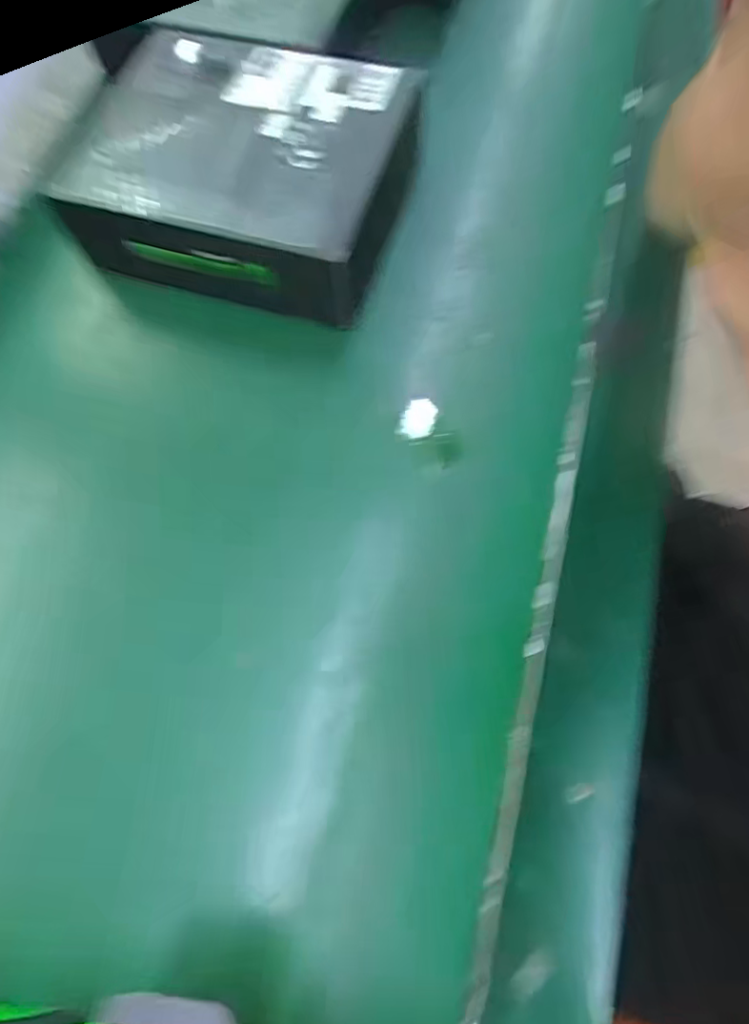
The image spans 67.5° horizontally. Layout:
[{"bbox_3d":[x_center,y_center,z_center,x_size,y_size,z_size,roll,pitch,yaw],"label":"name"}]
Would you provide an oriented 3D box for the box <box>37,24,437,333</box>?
[{"bbox_3d":[-0.083,-0.216,0.348,0.201,0.061,0.167,10,70,6],"label":"box"}]

